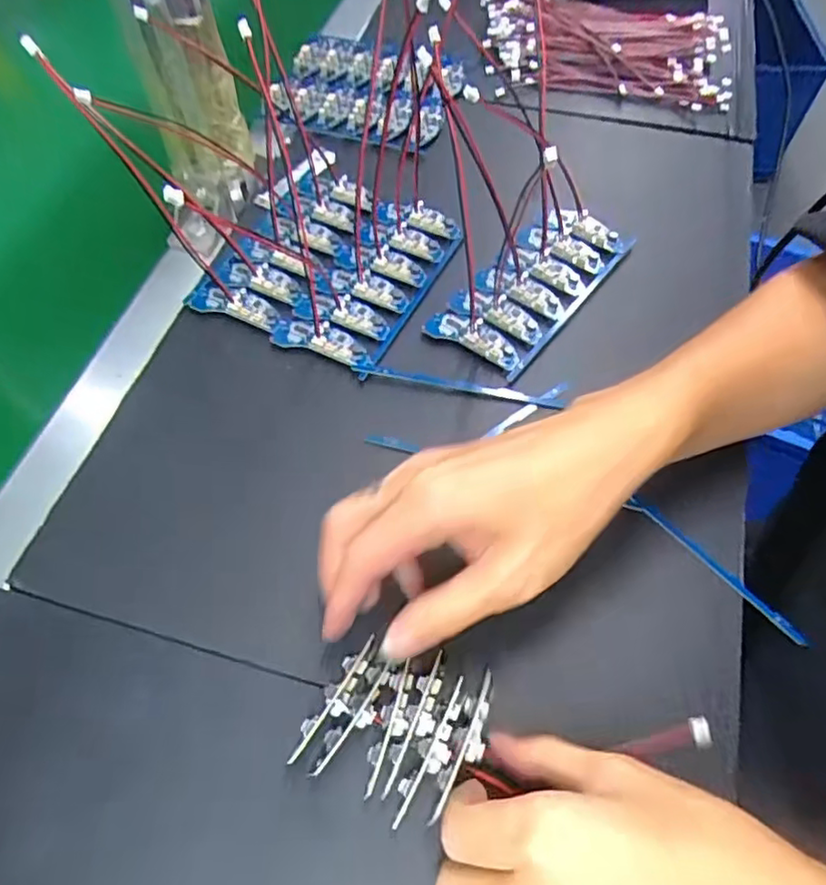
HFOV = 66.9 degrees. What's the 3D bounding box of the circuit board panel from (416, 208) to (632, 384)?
[{"bbox_3d":[0.082,-0.109,0.420,0.068,0.013,0.150,36,66,20],"label":"circuit board panel"}]

